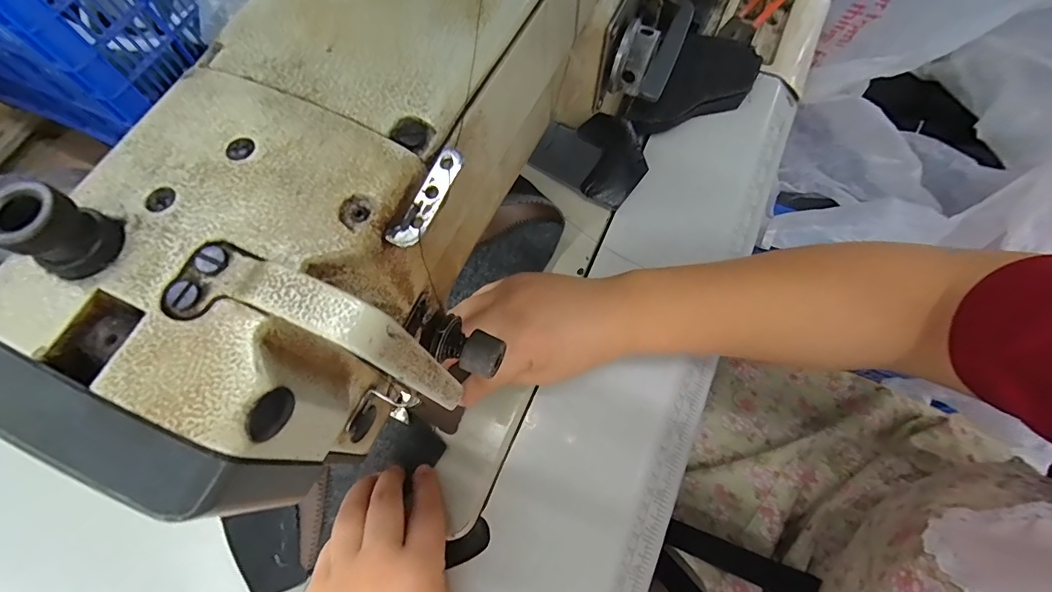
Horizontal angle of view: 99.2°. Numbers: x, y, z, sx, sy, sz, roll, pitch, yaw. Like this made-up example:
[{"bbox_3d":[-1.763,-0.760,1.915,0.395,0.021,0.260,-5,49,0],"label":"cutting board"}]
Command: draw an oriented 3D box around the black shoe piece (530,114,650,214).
[{"bbox_3d":[0.056,-0.119,0.373,0.087,0.015,0.065,31,106,7],"label":"black shoe piece"}]

